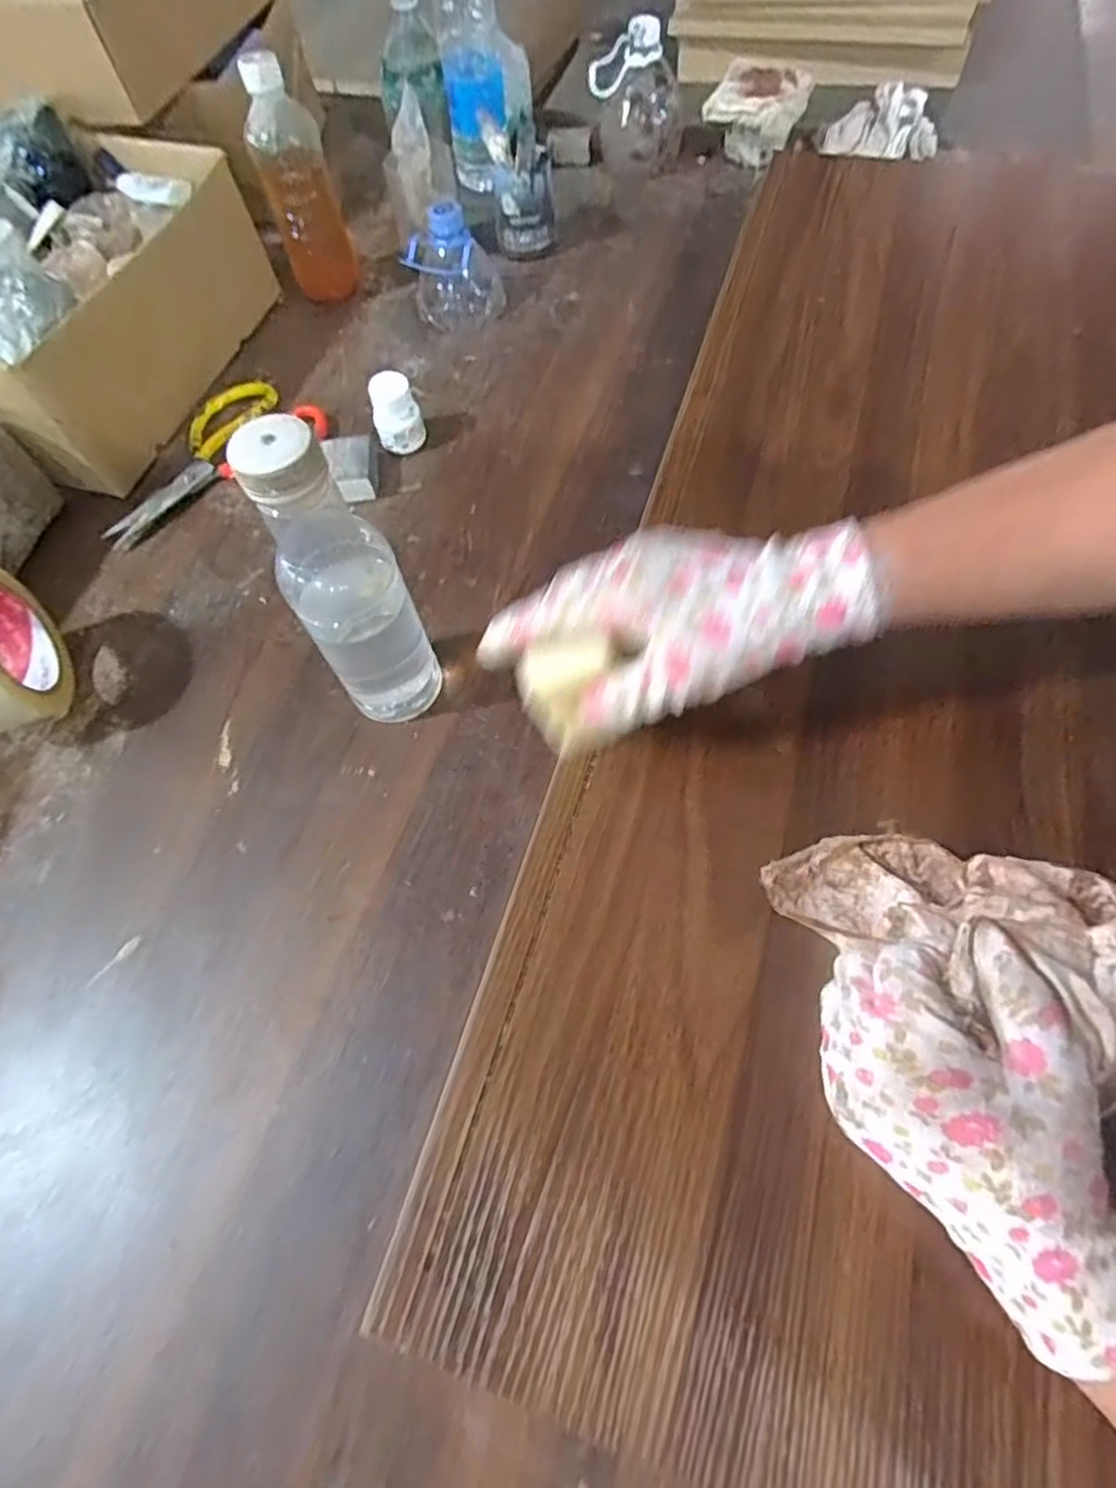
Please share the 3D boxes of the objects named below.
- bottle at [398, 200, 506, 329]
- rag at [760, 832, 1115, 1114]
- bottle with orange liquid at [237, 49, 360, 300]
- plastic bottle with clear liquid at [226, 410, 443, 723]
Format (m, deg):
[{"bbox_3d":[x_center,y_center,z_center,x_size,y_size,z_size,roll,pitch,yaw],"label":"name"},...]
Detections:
[{"bbox_3d":[-0.100,-0.464,0.650,0.087,0.082,0.083,-5,63,0],"label":"bottle"},{"bbox_3d":[0.175,0.077,0.300,0.144,0.051,0.076,16,62,44],"label":"rag"},{"bbox_3d":[-0.242,-0.521,0.638,0.062,0.175,0.056,-21,64,-6],"label":"bottle with orange liquid"},{"bbox_3d":[-0.120,-0.086,0.391,0.062,0.208,0.052,-24,64,-7],"label":"plastic bottle with clear liquid"}]

